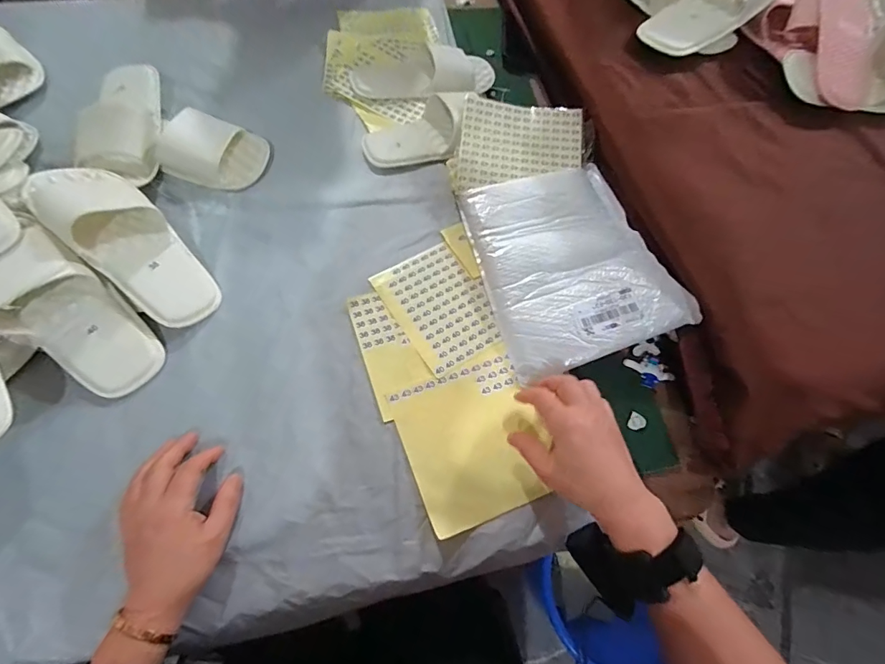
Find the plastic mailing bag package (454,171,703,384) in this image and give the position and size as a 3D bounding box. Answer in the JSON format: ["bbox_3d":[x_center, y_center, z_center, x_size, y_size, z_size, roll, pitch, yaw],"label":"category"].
[{"bbox_3d":[0.150,-0.091,0.520,0.201,0.030,0.265,-16,65,1],"label":"plastic mailing bag package"}]

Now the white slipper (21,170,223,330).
[{"bbox_3d":[-0.352,-0.102,0.467,0.233,0.052,0.093,46,71,-3],"label":"white slipper"}]

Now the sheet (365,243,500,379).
[{"bbox_3d":[-0.001,-0.032,0.514,0.112,0.010,0.156,-30,71,-14],"label":"sheet"}]

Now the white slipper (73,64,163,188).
[{"bbox_3d":[-0.436,-0.283,0.568,0.100,0.060,0.212,-12,67,-8],"label":"white slipper"}]

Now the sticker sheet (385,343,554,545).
[{"bbox_3d":[0.034,0.110,0.446,0.146,0.007,0.157,-20,69,-11],"label":"sticker sheet"}]

